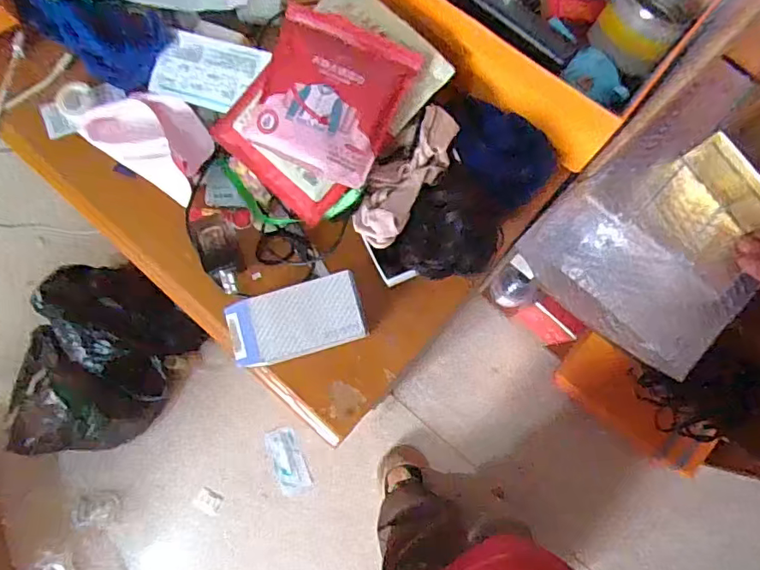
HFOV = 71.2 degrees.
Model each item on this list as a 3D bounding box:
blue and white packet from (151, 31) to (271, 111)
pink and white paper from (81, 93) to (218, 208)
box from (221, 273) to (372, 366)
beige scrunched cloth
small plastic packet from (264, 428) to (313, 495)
[{"bbox_3d":[-0.170,-0.209,0.523,0.117,0.005,0.064,19,106,12],"label":"blue and white packet"},{"bbox_3d":[-0.231,-0.154,0.529,0.141,0.032,0.081,34,83,7],"label":"pink and white paper"},{"bbox_3d":[-0.076,0.034,0.494,0.121,0.033,0.063,-16,80,-1],"label":"box"},{"bbox_3d":[0.023,-0.099,0.475,0.052,0.024,0.132,34,83,7],"label":"beige scrunched cloth"},{"bbox_3d":[-0.192,0.372,1.116,0.066,0.006,0.143,-20,90,-6],"label":"small plastic packet"}]

